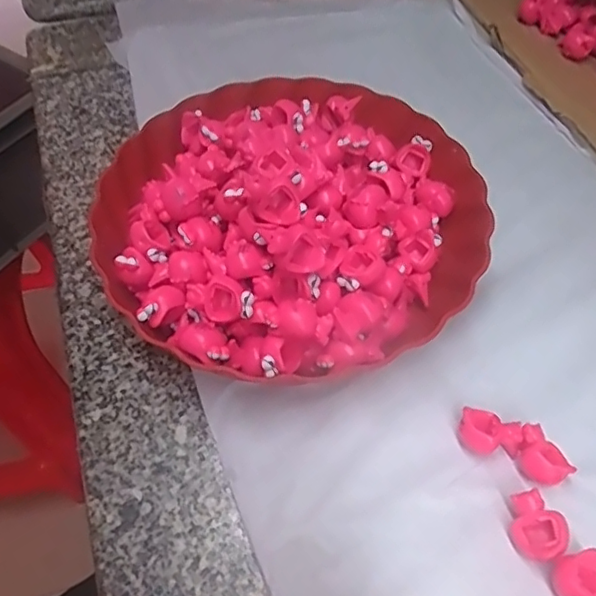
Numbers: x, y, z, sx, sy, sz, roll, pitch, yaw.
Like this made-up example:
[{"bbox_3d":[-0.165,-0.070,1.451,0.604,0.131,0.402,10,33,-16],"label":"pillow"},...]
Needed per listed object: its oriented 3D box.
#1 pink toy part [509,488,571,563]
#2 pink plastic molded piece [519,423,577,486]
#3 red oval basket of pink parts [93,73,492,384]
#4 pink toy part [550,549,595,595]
[{"bbox_3d":[0.116,0.114,0.291,0.025,0.017,0.030,-37,63,-20],"label":"pink toy part"},{"bbox_3d":[0.127,0.085,0.311,0.023,0.017,0.030,-25,60,-14],"label":"pink plastic molded piece"},{"bbox_3d":[-0.006,-0.062,0.377,0.243,0.089,0.234,-30,61,-18],"label":"red oval basket of pink parts"},{"bbox_3d":[0.131,0.133,0.277,0.026,0.018,0.020,-9,57,-4],"label":"pink toy part"}]

